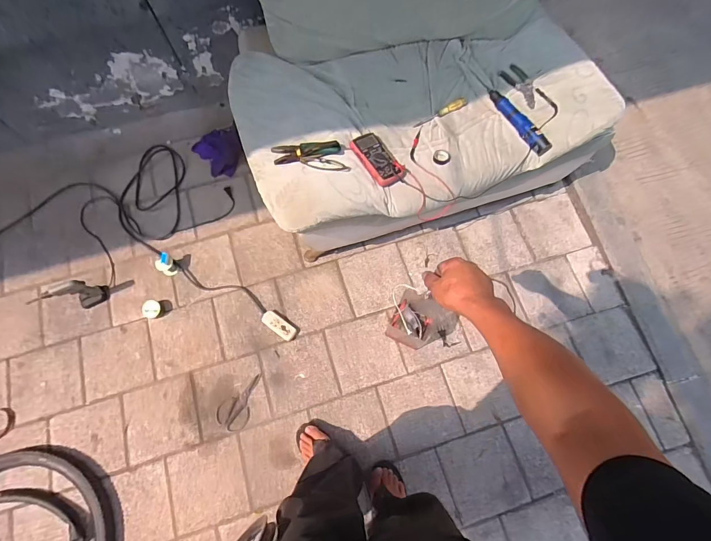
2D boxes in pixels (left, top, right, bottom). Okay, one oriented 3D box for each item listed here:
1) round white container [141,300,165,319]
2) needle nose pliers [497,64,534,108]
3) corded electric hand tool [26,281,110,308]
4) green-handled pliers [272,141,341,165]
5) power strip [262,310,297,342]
[{"bbox_3d":[-0.759,0.150,1.415,0.065,0.050,0.066,-1,72,2],"label":"round white container"},{"bbox_3d":[0.540,-0.597,1.217,0.066,0.017,0.180,-29,69,8],"label":"needle nose pliers"},{"bbox_3d":[-1.078,0.099,1.372,0.262,0.148,0.065,-14,72,-2],"label":"corded electric hand tool"},{"bbox_3d":[-0.147,-0.360,1.122,0.199,0.019,0.061,-9,72,-1],"label":"green-handled pliers"},{"bbox_3d":[-0.286,0.206,1.414,0.147,0.027,0.059,35,77,12],"label":"power strip"}]

